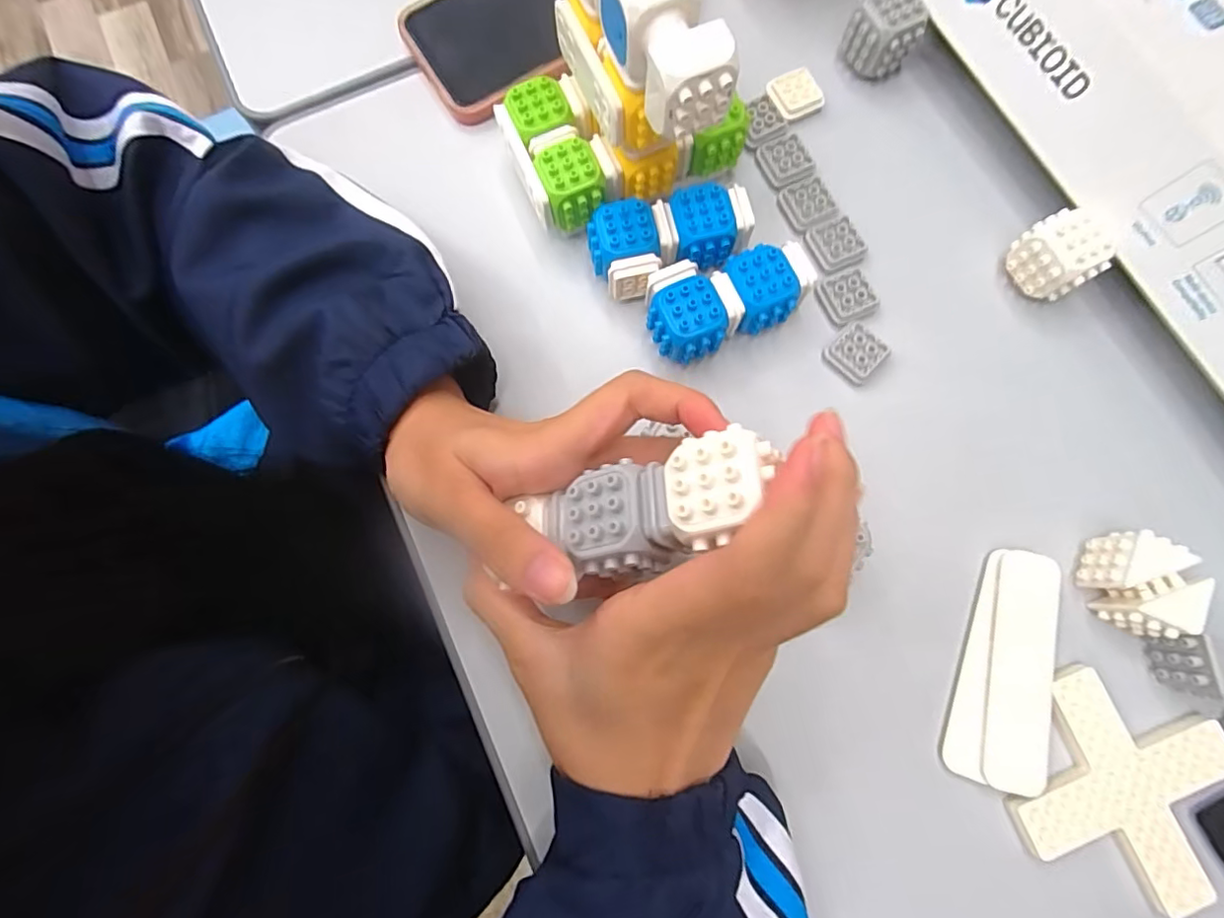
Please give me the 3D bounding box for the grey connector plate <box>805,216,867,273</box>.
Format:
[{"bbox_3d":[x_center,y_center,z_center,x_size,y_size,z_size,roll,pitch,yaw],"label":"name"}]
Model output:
[{"bbox_3d":[0.124,-0.118,0.308,0.027,0.004,0.028,-23,80,-4],"label":"grey connector plate"}]

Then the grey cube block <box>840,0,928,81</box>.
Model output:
[{"bbox_3d":[0.155,-0.241,0.319,0.031,0.033,0.027,-23,80,-4],"label":"grey cube block"}]

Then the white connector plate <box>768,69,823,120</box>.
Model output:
[{"bbox_3d":[0.106,-0.212,0.325,0.029,0.009,0.024,-27,81,-5],"label":"white connector plate"}]

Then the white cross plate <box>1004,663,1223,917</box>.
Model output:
[{"bbox_3d":[0.231,0.148,0.253,0.083,0.006,0.083,23,80,4],"label":"white cross plate"}]

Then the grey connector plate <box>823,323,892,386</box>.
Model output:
[{"bbox_3d":[0.129,-0.055,0.295,0.029,0.006,0.026,-43,82,-7],"label":"grey connector plate"}]

